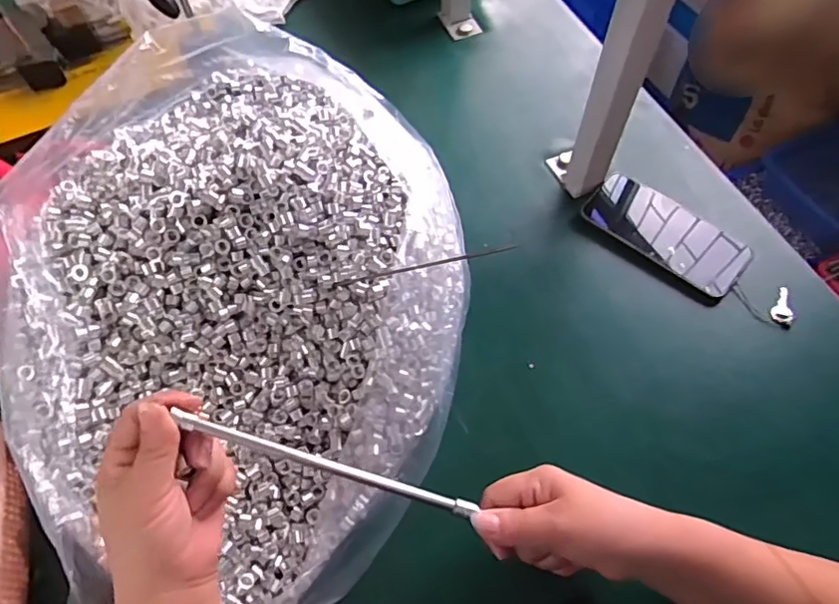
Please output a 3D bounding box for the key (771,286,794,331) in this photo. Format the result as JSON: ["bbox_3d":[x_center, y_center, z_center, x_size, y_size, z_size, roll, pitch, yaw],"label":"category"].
[{"bbox_3d":[0.343,0.006,0.524,0.016,0.009,0.041,6,62,6],"label":"key"}]

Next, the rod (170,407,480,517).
[{"bbox_3d":[-0.058,0.110,0.369,0.202,0.014,0.010,21,63,-11],"label":"rod"}]

